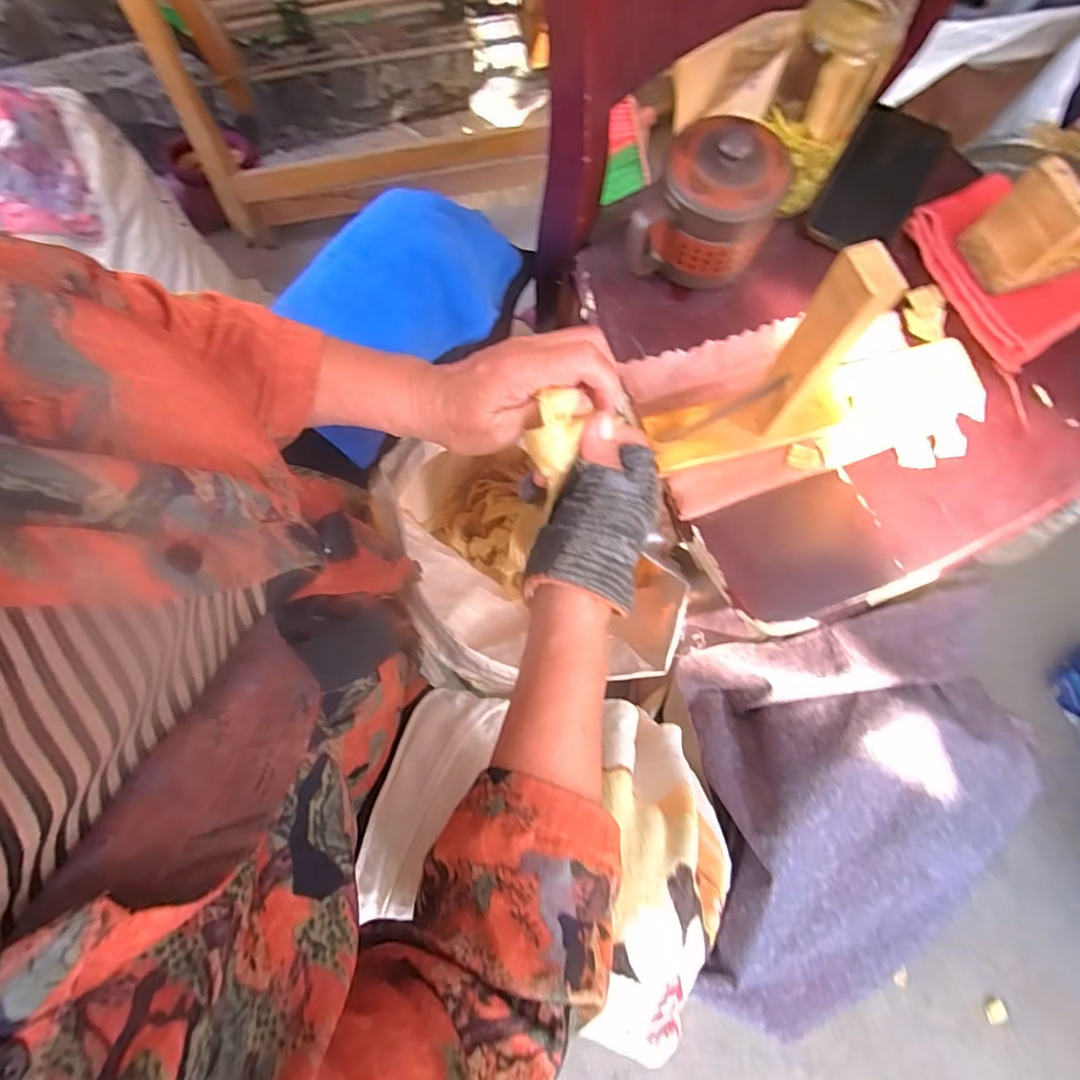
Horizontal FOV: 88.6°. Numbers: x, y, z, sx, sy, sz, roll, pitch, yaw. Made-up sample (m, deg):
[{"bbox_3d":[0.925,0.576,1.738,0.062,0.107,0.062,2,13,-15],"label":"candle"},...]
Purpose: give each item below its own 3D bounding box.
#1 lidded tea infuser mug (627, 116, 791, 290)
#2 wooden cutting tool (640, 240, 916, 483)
[{"bbox_3d":[0.132,-0.273,0.446,0.103,0.094,0.089,11,78,2],"label":"lidded tea infuser mug"},{"bbox_3d":[0.165,-0.111,0.363,0.162,0.171,0.049,-14,78,-3],"label":"wooden cutting tool"}]

